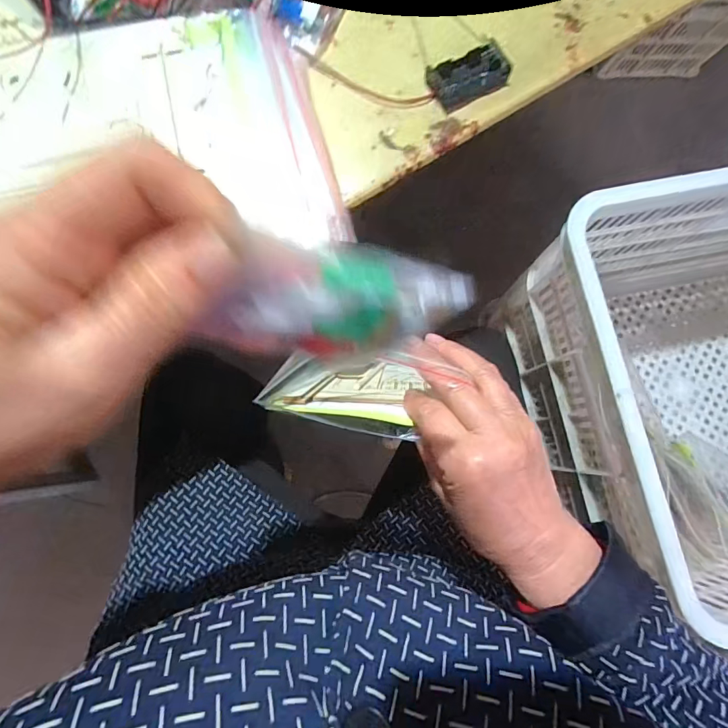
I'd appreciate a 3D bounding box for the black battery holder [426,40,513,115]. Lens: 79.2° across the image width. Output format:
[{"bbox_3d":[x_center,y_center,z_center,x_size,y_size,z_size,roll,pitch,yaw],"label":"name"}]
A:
[{"bbox_3d":[0.081,-0.223,0.341,0.059,0.013,0.035,-25,81,-6],"label":"black battery holder"}]

